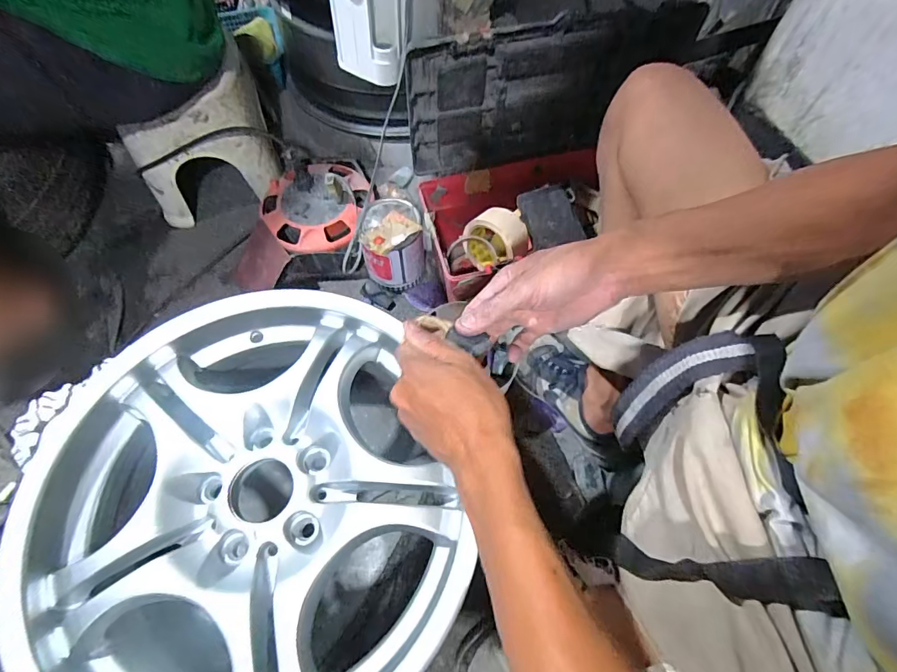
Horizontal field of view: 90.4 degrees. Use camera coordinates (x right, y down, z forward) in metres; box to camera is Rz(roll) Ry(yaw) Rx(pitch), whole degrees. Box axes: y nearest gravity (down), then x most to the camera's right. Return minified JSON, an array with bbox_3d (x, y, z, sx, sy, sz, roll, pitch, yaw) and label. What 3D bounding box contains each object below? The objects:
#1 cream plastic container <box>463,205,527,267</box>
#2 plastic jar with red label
[{"bbox_3d":[0.084,-0.157,0.726,0.096,0.091,0.076,30,68,14],"label":"cream plastic container"},{"bbox_3d":[-0.093,-0.149,0.751,0.098,0.129,0.096,0,64,0],"label":"plastic jar with red label"}]

